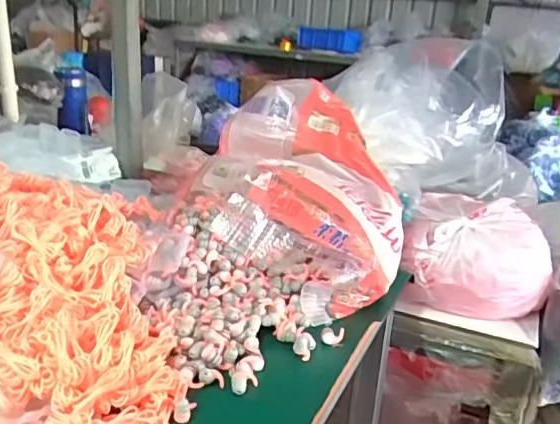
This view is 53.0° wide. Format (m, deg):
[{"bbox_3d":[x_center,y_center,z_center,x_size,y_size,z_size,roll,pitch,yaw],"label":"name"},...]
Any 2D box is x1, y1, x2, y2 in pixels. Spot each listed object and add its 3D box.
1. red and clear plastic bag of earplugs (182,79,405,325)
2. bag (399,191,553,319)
[{"bbox_3d":[0.022,-0.033,0.692,0.267,0.184,0.239,15,23,26],"label":"red and clear plastic bag of earplugs"},{"bbox_3d":[0.289,0.056,0.830,0.201,0.121,0.185,11,22,17],"label":"bag"}]

